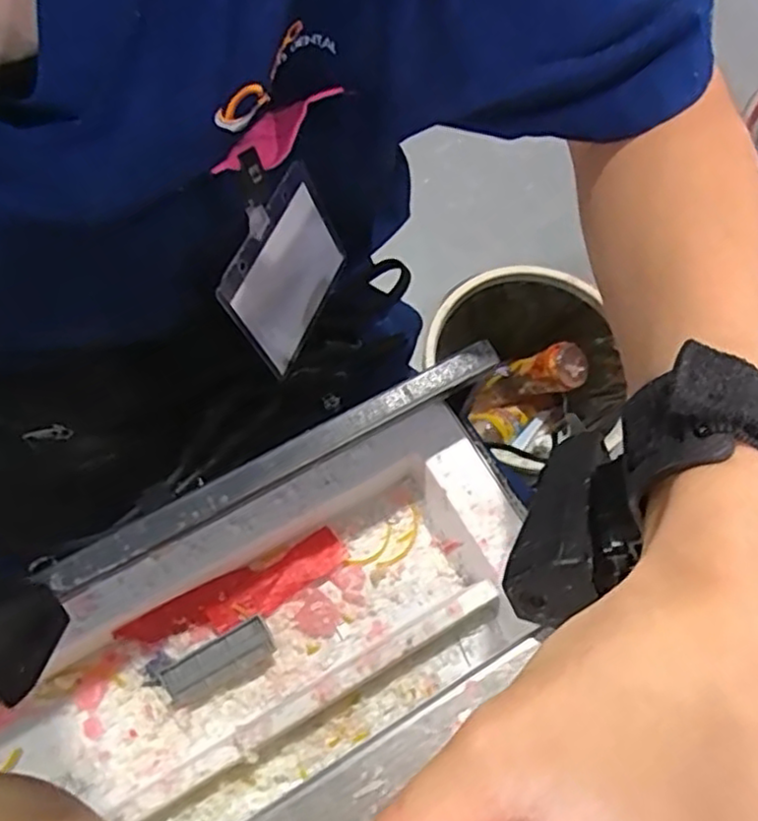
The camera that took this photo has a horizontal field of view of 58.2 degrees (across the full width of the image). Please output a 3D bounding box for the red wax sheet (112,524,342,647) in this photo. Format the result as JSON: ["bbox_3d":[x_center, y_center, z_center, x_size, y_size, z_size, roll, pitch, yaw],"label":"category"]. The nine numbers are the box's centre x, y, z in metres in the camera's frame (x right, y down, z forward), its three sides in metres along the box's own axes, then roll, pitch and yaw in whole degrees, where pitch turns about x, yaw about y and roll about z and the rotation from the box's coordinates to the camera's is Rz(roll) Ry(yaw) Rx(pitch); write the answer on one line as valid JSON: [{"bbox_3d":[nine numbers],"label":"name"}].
[{"bbox_3d":[-0.076,0.101,0.373,0.121,0.023,0.028,-25,74,-13],"label":"red wax sheet"}]

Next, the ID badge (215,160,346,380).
[{"bbox_3d":[-0.053,-0.081,0.398,0.006,0.090,0.101,11,60,26],"label":"ID badge"}]

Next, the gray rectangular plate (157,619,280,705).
[{"bbox_3d":[-0.086,0.134,0.364,0.058,0.014,0.021,-25,74,-13],"label":"gray rectangular plate"}]

